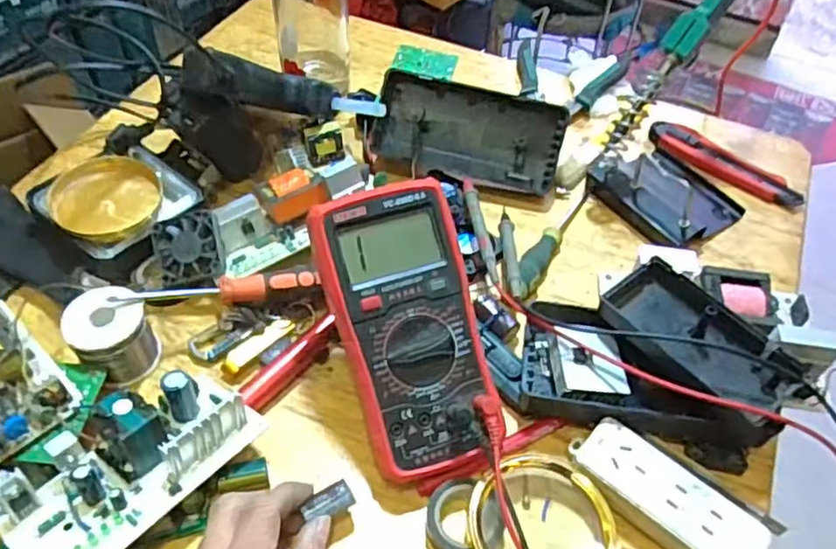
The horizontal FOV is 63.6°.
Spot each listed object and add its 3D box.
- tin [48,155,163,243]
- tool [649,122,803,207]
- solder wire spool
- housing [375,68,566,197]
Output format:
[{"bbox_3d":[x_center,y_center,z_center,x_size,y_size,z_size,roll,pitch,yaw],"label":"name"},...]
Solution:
[{"bbox_3d":[-0.254,-0.062,0.547,0.082,0.018,0.083,-8,51,-9],"label":"tin"},{"bbox_3d":[0.296,-0.109,0.654,0.149,0.024,0.032,32,56,22],"label":"tool"},{"bbox_3d":[-0.219,0.043,0.482,0.053,0.055,0.055,-29,57,-24],"label":"solder wire spool"},{"bbox_3d":[0.047,-0.131,0.625,0.169,0.088,0.025,17,9,7],"label":"housing"}]

